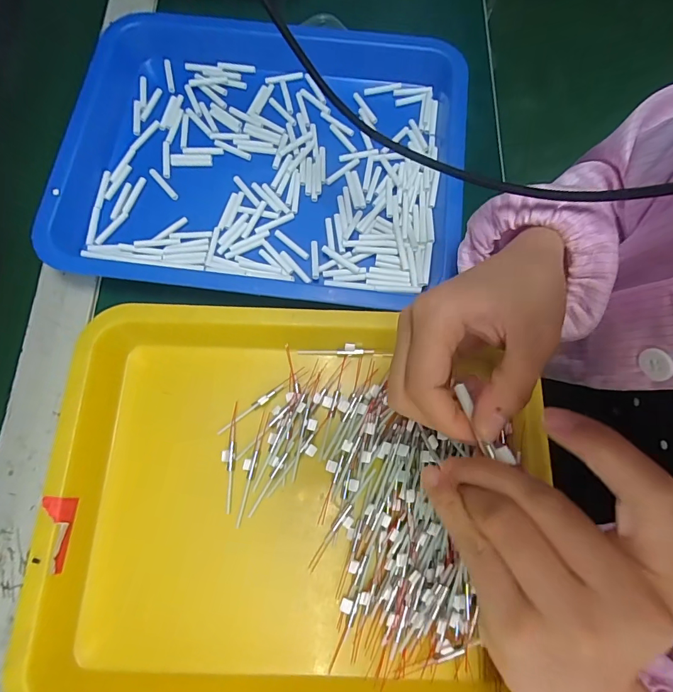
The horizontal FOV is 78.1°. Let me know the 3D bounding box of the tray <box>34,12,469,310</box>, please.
[{"bbox_3d":[-0.060,-0.164,0.355,0.335,0.033,0.257,5,74,4],"label":"tray"}]

